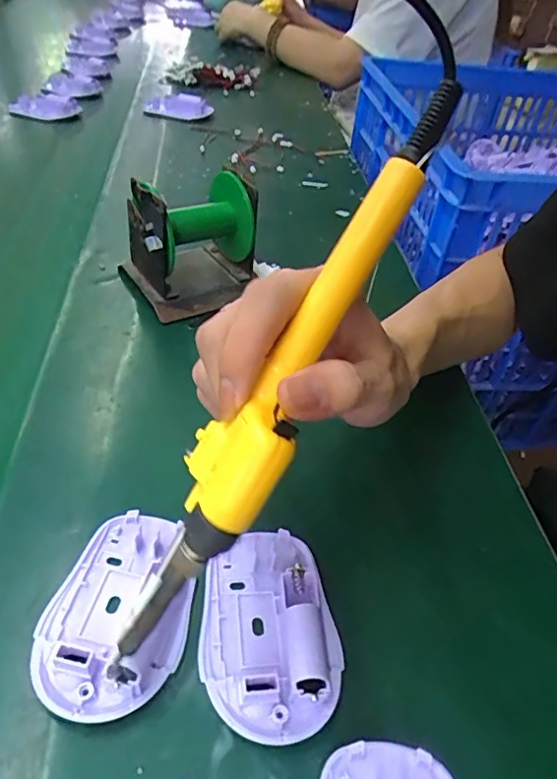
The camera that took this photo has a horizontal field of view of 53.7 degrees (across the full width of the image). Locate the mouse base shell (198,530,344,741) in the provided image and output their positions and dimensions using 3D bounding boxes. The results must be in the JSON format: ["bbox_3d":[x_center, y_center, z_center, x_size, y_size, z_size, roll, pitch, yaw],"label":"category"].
[{"bbox_3d":[-0.005,0.107,0.251,0.060,0.014,0.090,-7,44,-12],"label":"mouse base shell"}]

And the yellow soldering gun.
[{"bbox_3d":[0.001,-0.001,0.203,0.038,0.023,0.240,30,89,25],"label":"yellow soldering gun"}]

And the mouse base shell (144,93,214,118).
[{"bbox_3d":[-0.144,-0.404,0.794,0.093,0.023,0.064,-1,43,-11],"label":"mouse base shell"}]

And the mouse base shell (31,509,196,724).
[{"bbox_3d":[-0.072,0.099,0.253,0.062,0.011,0.095,3,43,-1],"label":"mouse base shell"}]

